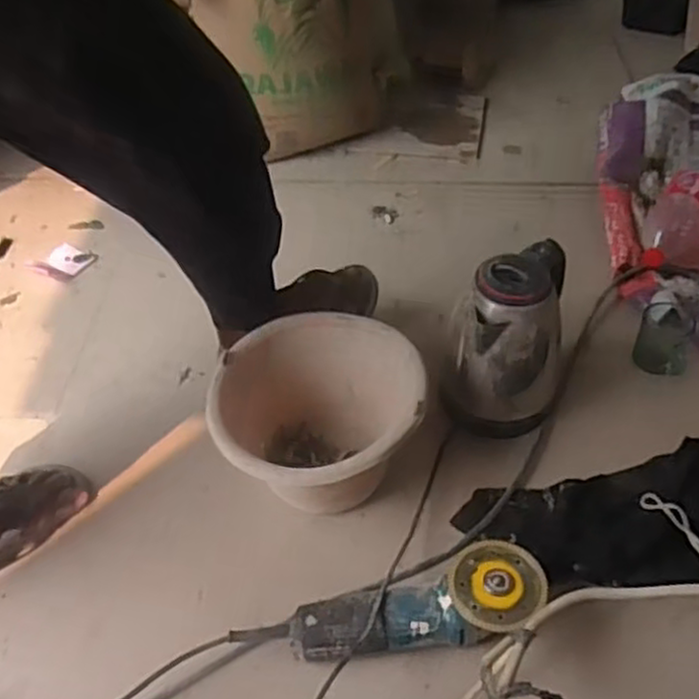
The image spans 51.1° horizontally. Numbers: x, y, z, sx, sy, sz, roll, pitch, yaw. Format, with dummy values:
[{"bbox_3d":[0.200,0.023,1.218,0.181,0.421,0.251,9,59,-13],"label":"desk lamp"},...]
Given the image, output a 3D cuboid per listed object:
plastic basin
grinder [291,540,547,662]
[{"bbox_3d":[-0.035,0.097,0.902,0.240,0.161,0.241,-1,46,1],"label":"plastic basin"},{"bbox_3d":[0.070,0.279,0.788,0.267,0.082,0.099,-5,46,-2],"label":"grinder"}]

